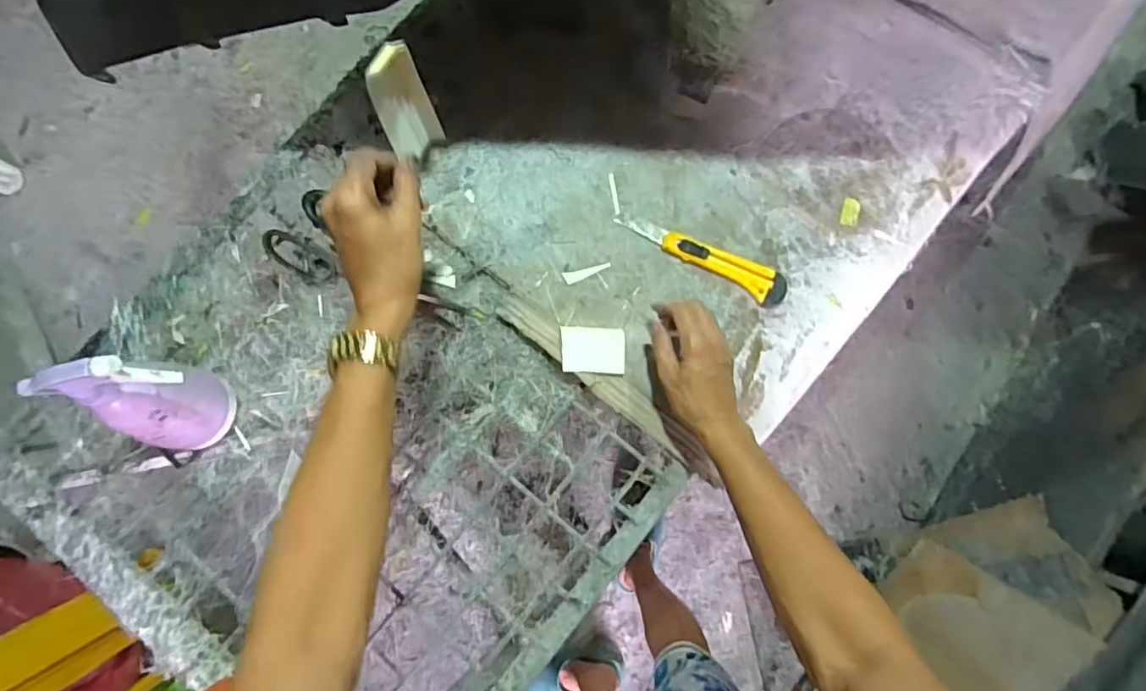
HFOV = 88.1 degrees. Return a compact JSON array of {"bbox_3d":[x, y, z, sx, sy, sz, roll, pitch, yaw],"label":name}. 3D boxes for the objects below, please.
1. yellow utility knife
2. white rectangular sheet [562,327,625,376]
[{"bbox_3d":[0.151,-0.105,0.676,0.196,0.014,0.039,31,91,7],"label":"yellow utility knife"},{"bbox_3d":[0.022,0.005,0.653,0.069,0.009,0.051,3,83,-6],"label":"white rectangular sheet"}]

